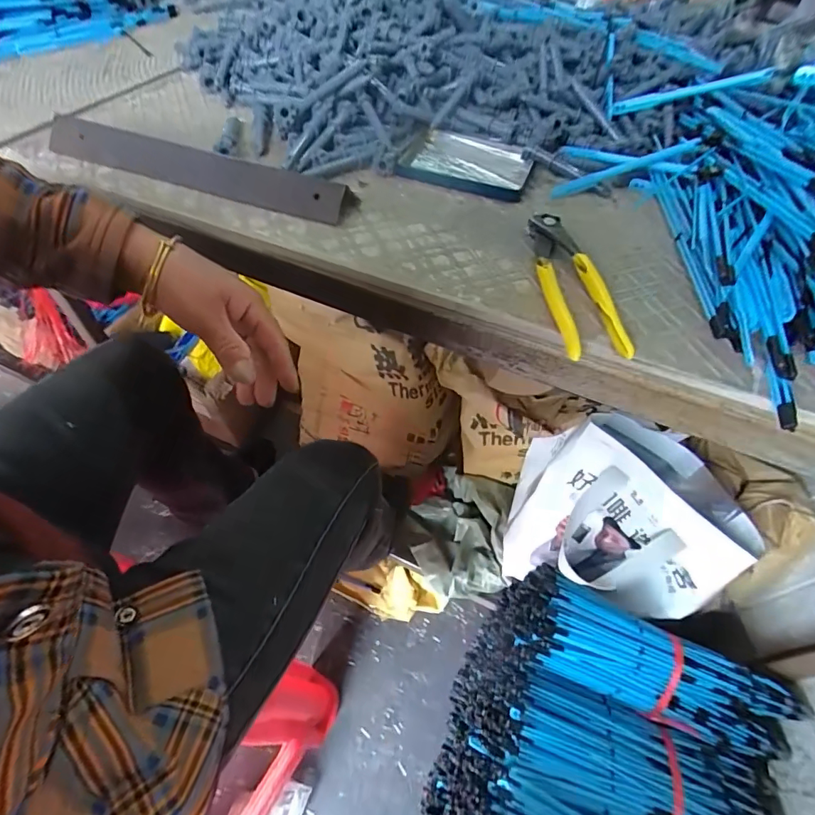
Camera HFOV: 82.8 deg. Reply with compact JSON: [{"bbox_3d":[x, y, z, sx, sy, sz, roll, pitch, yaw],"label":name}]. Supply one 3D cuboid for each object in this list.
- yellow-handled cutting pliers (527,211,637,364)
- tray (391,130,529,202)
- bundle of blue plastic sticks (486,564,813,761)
[{"bbox_3d":[0.126,-0.098,0.360,0.044,0.015,0.159,-1,54,-4],"label":"yellow-handled cutting pliers"},{"bbox_3d":[0.062,-0.254,0.480,0.125,0.014,0.096,20,55,11],"label":"tray"},{"bbox_3d":[0.289,0.304,0.549,0.320,0.067,0.112,22,56,13],"label":"bundle of blue plastic sticks"}]

